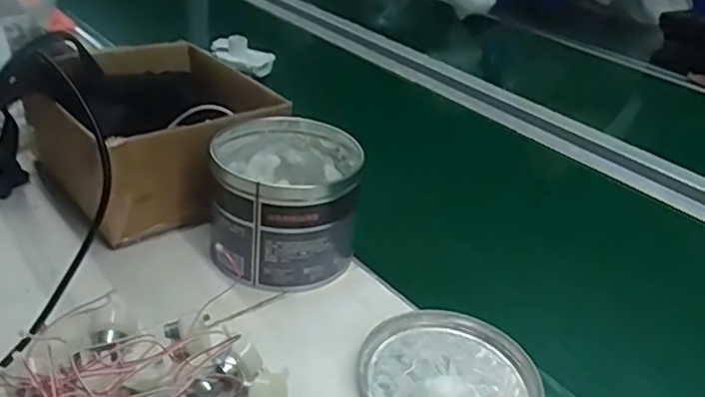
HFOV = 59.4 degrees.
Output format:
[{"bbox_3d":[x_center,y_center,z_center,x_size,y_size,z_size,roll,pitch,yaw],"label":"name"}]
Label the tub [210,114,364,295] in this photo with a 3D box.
[{"bbox_3d":[-0.061,0.002,0.553,0.125,0.102,0.137,1,31,-9],"label":"tub"}]

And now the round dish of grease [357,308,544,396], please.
[{"bbox_3d":[0.072,0.126,0.450,0.126,0.022,0.129,9,30,4],"label":"round dish of grease"}]

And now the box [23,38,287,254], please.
[{"bbox_3d":[-0.192,-0.066,0.615,0.185,0.114,0.203,-21,40,-39],"label":"box"}]

